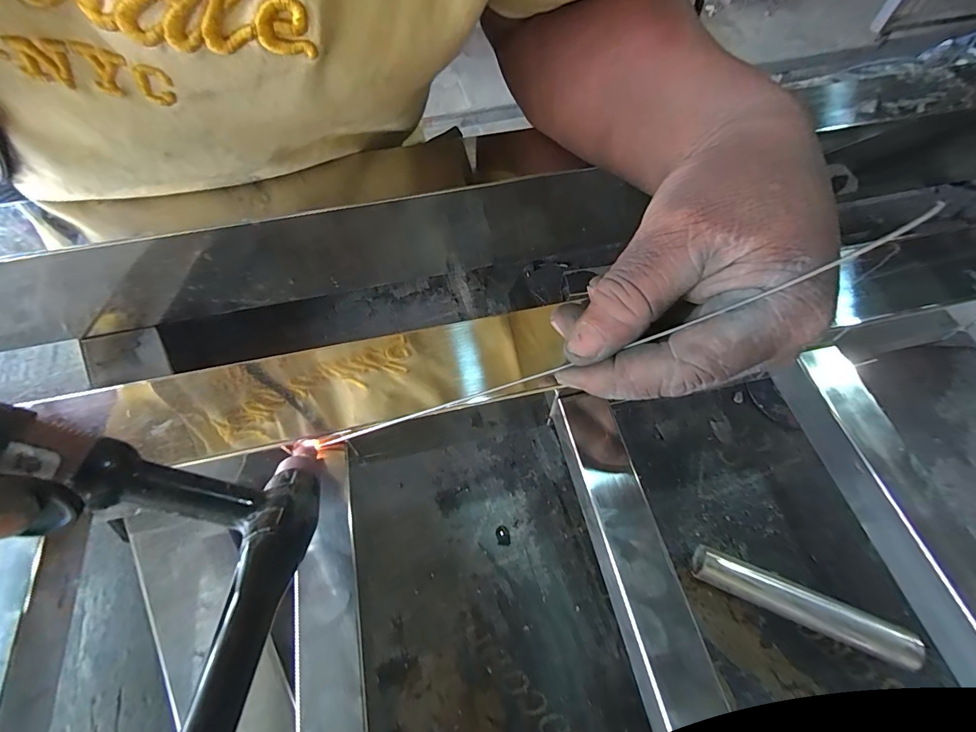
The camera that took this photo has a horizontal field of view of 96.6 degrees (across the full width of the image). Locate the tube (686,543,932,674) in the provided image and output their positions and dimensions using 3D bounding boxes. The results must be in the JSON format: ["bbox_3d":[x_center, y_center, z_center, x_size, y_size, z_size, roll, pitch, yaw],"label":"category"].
[{"bbox_3d":[0.188,0.144,0.262,0.128,0.024,0.018,20,63,11],"label":"tube"}]

